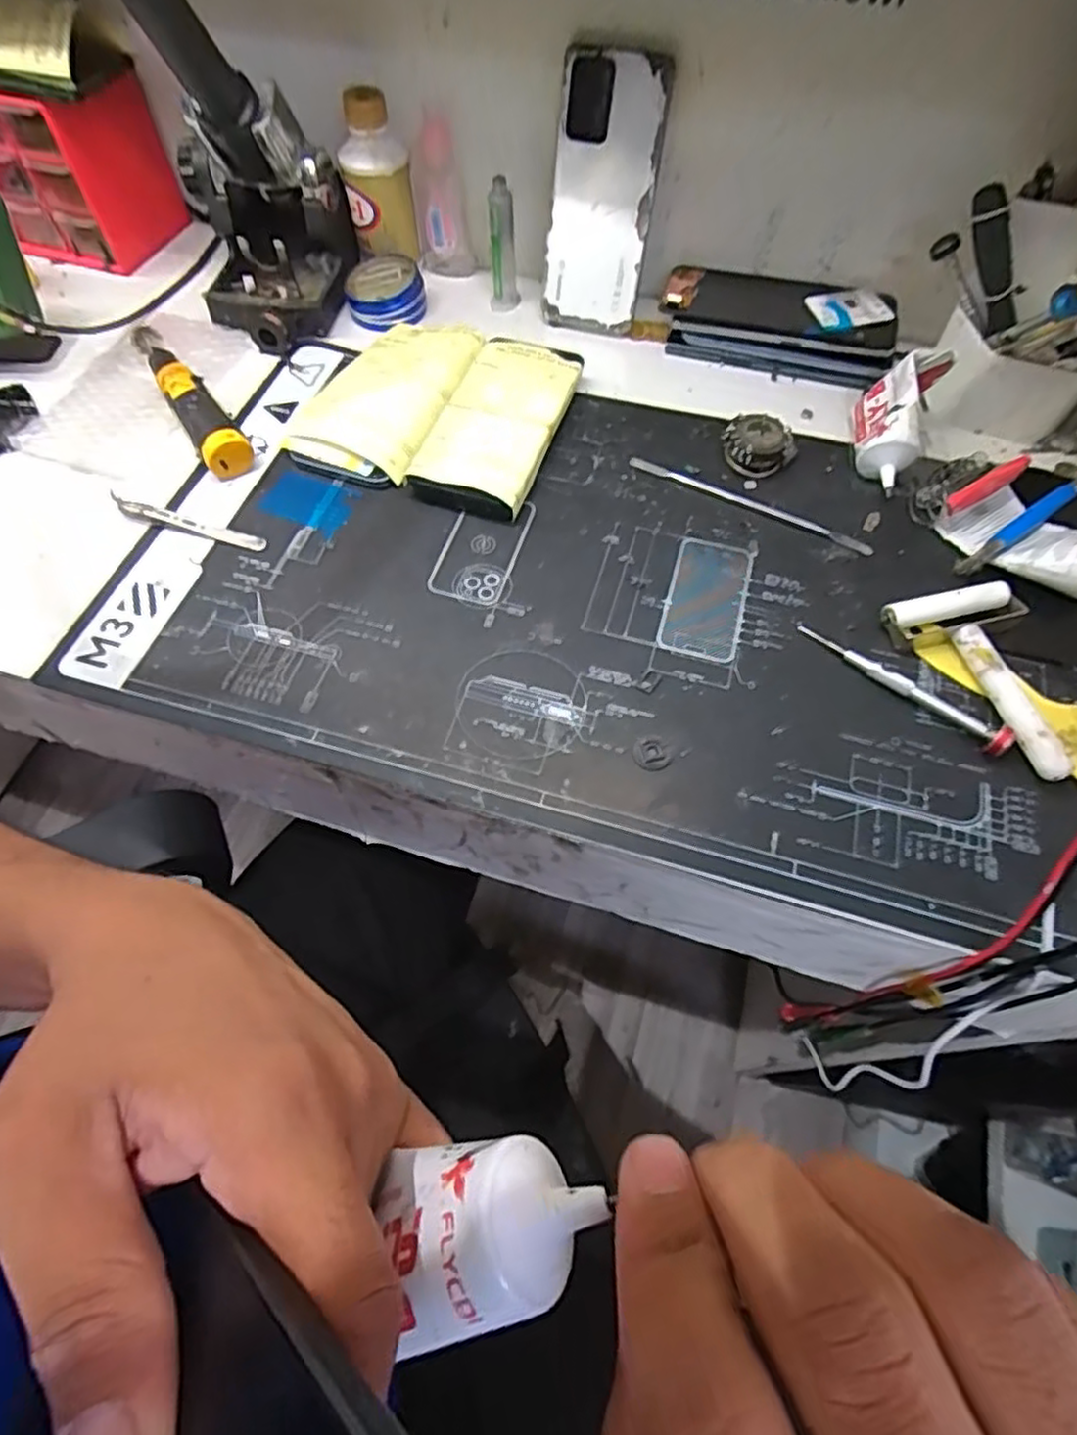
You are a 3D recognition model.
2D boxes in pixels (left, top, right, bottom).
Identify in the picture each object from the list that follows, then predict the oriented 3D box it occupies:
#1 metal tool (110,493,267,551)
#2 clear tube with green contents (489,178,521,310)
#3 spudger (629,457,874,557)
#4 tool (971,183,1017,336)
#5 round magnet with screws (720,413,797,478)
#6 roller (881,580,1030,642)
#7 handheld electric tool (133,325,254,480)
[{"bbox_3d":[-0.229,-0.126,0.443,0.108,0.010,0.012,16,63,8],"label":"metal tool"},{"bbox_3d":[-0.028,-0.374,0.539,0.022,0.097,0.017,-7,62,-4],"label":"clear tube with green contents"},{"bbox_3d":[0.140,-0.144,0.457,0.168,0.006,0.012,27,65,14],"label":"spudger"},{"bbox_3d":[0.297,-0.296,0.442,0.018,0.090,0.014,3,55,42],"label":"tool"},{"bbox_3d":[0.149,-0.188,0.468,0.037,0.026,0.041,-36,68,-18],"label":"round magnet with screws"},{"bbox_3d":[0.243,-0.062,0.402,0.074,0.018,0.024,-10,62,-5],"label":"roller"},{"bbox_3d":[-0.249,-0.230,0.488,0.031,0.031,0.159,-30,66,-15],"label":"handheld electric tool"}]

